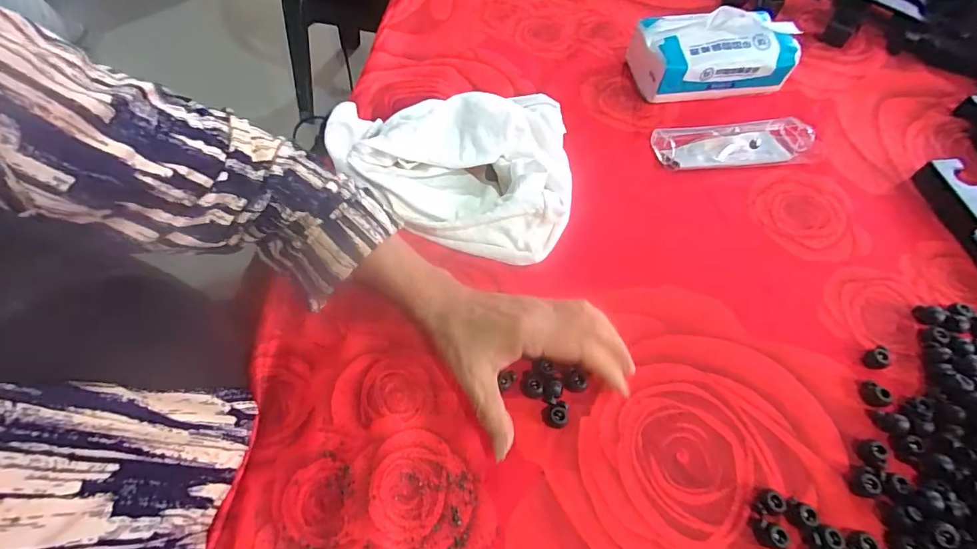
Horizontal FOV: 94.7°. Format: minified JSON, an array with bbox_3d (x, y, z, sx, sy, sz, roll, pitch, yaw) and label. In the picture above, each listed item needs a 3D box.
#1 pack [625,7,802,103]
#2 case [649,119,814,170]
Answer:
[{"bbox_3d":[0.246,-0.256,0.502,0.168,0.075,0.096,-7,58,-7],"label":"pack"},{"bbox_3d":[0.252,-0.134,0.463,0.159,0.017,0.053,-5,60,-2],"label":"case"}]

